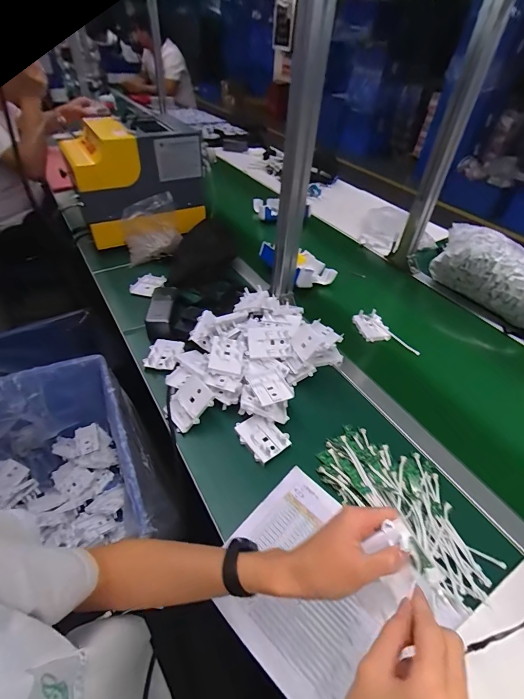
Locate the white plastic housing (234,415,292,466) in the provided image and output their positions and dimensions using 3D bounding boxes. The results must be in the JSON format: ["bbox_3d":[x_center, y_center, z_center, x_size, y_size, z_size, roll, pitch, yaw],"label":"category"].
[{"bbox_3d":[-0.001,0.146,0.584,0.065,0.014,0.082,-28,52,-29],"label":"white plastic housing"}]

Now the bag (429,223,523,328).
[{"bbox_3d":[0.602,-0.205,0.903,0.155,0.126,0.314,-31,54,-31],"label":"bag"}]

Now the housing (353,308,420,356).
[{"bbox_3d":[0.280,-0.035,0.807,0.072,0.026,0.160,-23,50,-25],"label":"housing"}]

